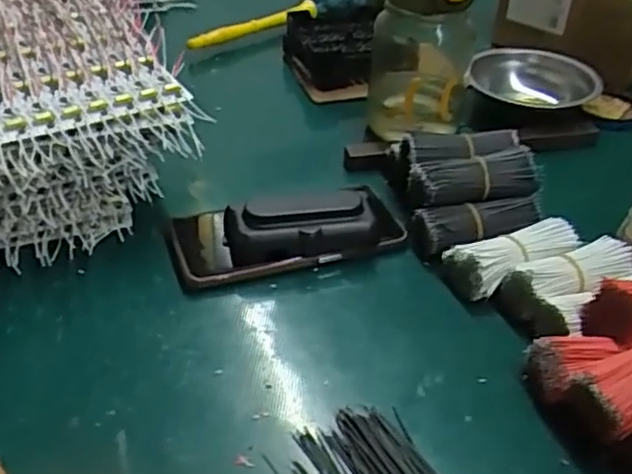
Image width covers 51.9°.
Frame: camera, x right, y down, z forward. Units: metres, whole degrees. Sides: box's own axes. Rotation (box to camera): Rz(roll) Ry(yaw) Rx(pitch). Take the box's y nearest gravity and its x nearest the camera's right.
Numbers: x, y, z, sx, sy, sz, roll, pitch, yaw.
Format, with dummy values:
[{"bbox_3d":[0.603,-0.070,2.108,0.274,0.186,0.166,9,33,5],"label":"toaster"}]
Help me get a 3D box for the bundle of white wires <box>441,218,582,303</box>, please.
[{"bbox_3d":[0.137,0.016,0.448,0.087,0.035,0.038,-11,40,-18],"label":"bundle of white wires"}]

